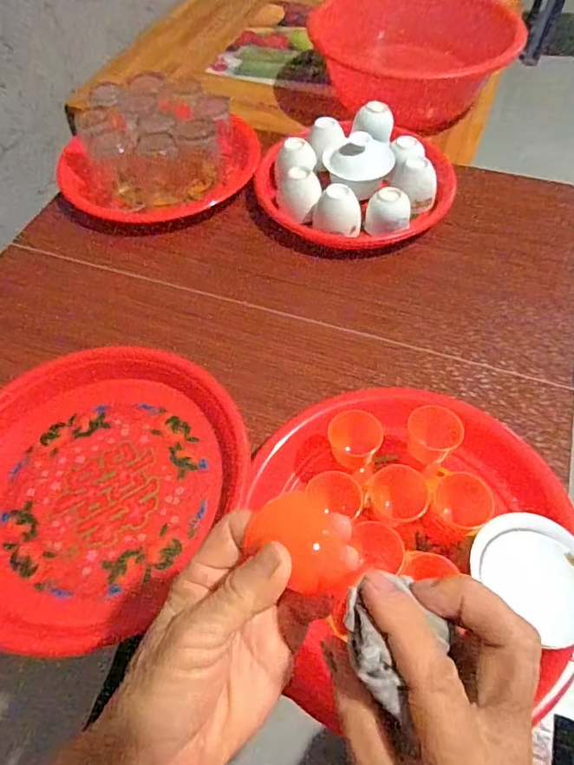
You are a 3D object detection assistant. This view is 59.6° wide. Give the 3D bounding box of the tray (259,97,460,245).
[{"bbox_3d":[0.078,-0.249,0.600,0.189,0.064,0.196,-34,62,-20],"label":"tray"}]

